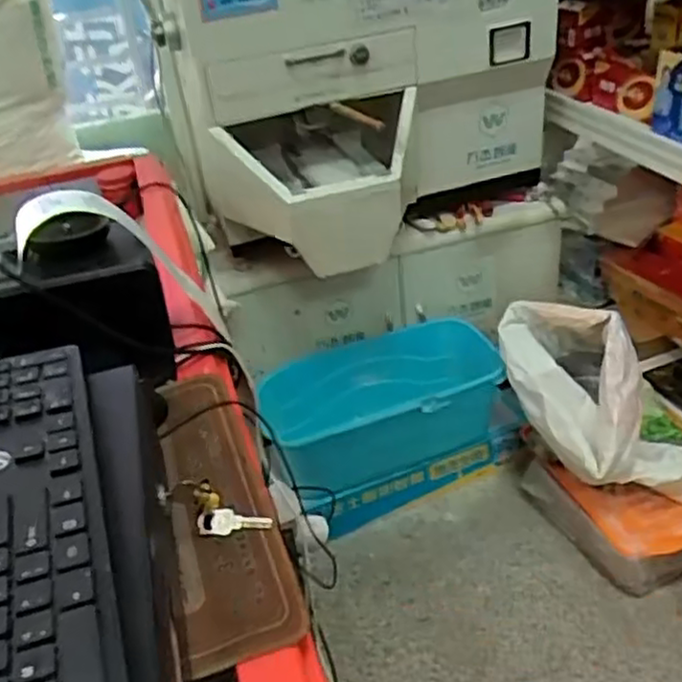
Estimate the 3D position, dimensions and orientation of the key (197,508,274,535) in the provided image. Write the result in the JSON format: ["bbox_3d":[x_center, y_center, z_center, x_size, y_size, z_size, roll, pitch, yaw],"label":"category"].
[{"bbox_3d":[-0.077,0.132,0.526,0.054,0.004,0.020,4,55,6],"label":"key"}]

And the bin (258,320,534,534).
[{"bbox_3d":[0.112,0.180,1.553,0.544,0.318,0.208,-17,35,-15],"label":"bin"}]

